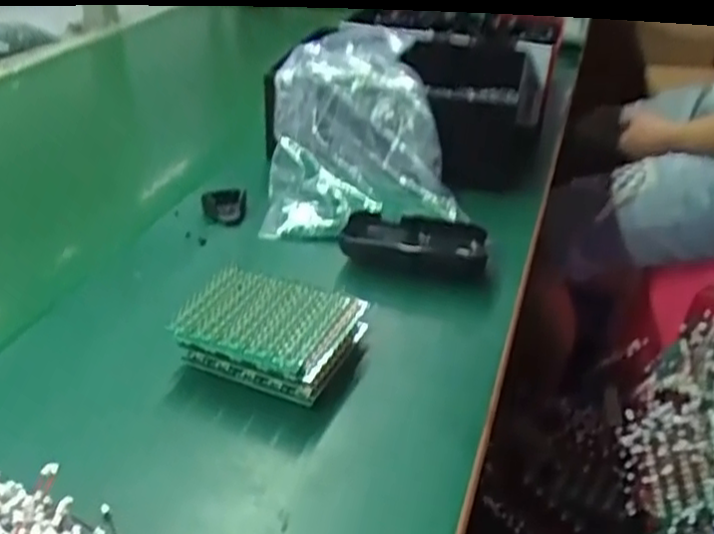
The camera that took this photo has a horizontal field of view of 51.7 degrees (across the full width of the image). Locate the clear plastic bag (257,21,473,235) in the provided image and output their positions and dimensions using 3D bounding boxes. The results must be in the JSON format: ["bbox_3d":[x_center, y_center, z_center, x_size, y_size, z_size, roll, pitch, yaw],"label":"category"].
[{"bbox_3d":[-0.006,-0.122,0.646,0.158,0.053,0.221,-12,66,8],"label":"clear plastic bag"}]

